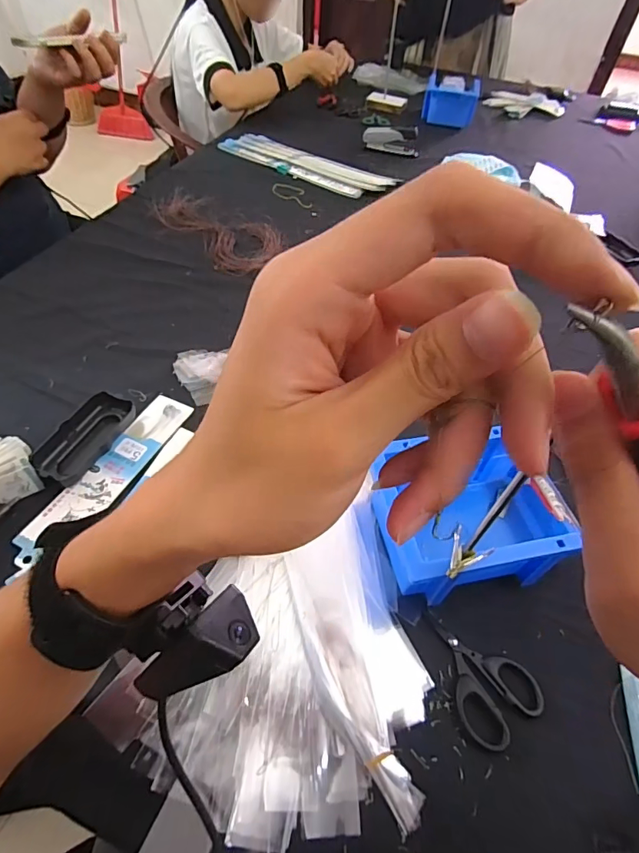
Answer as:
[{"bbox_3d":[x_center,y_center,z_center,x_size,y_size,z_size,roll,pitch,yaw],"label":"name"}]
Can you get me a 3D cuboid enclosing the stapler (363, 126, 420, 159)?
[{"bbox_3d":[0.170,-0.677,1.078,0.133,0.057,0.032,20,52,11],"label":"stapler"}]

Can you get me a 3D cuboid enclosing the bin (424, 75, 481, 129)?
[{"bbox_3d":[0.363,-0.899,1.267,0.142,0.082,0.137,14,51,7],"label":"bin"}]

